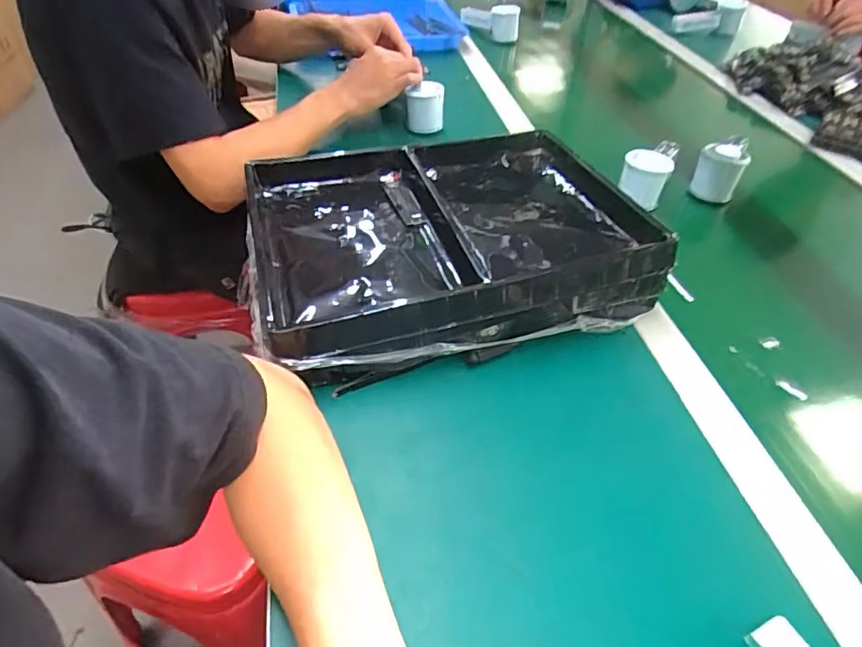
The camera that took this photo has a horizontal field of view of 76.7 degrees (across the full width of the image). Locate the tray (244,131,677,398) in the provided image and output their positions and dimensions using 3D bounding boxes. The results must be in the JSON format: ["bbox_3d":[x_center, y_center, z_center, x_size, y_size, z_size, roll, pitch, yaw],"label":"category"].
[{"bbox_3d":[0.020,-0.097,0.569,0.402,0.070,0.296,-12,46,-15],"label":"tray"}]

